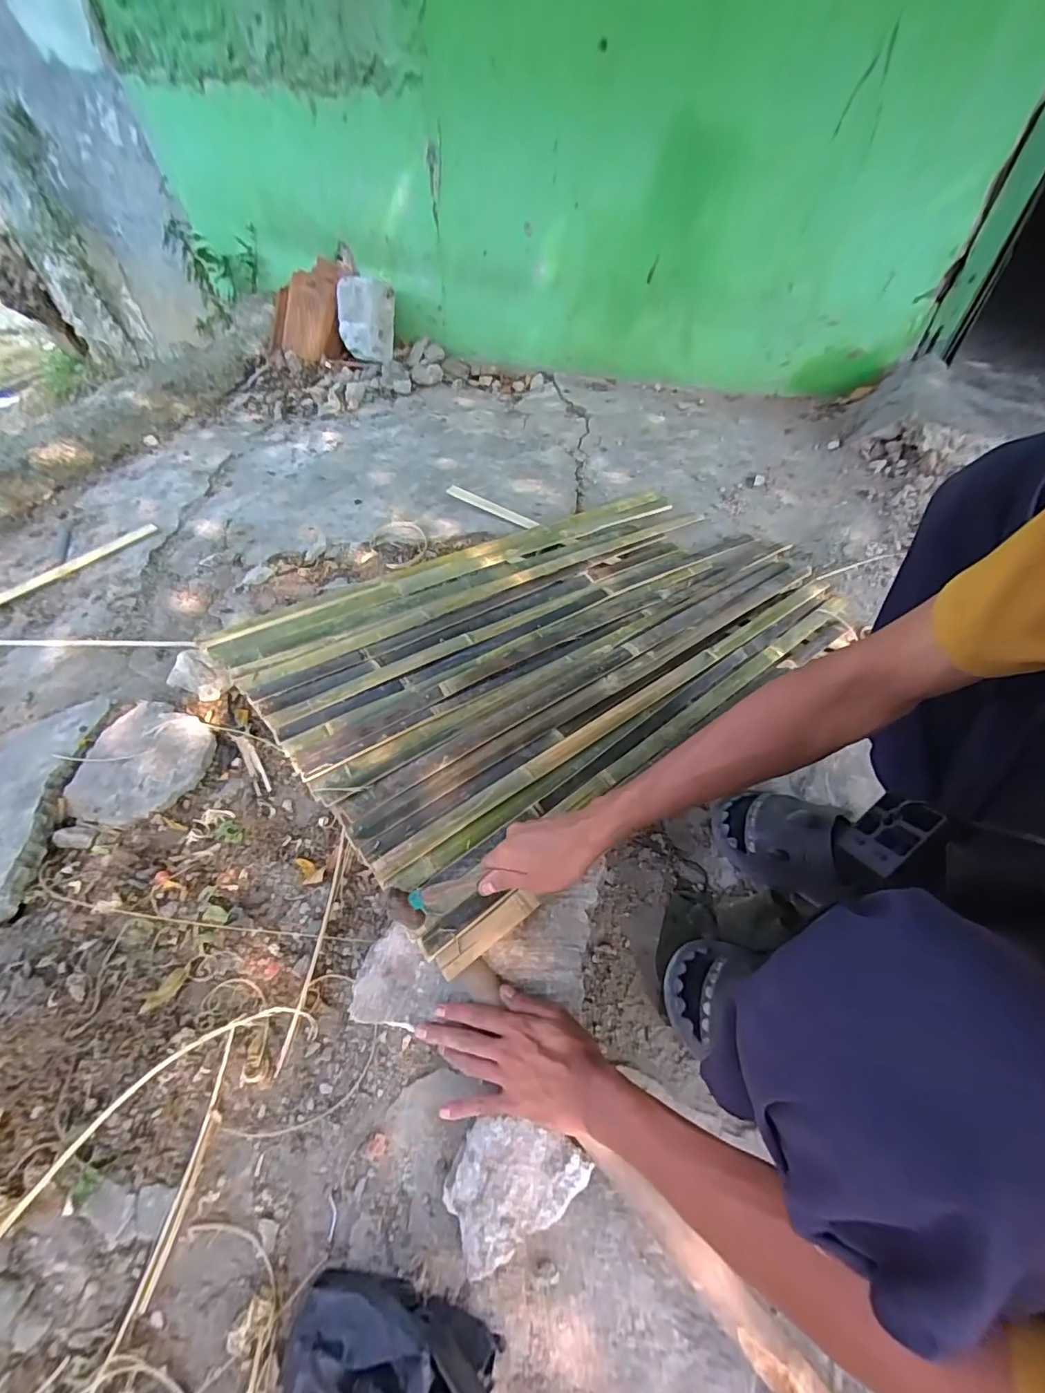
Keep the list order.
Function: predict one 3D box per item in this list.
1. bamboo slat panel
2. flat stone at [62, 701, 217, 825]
[{"bbox_3d":[0.073,-0.114,0.915,0.975,0.049,0.635,-31,57,-26],"label":"bamboo slat panel"},{"bbox_3d":[-0.593,0.094,0.809,0.198,0.021,0.213,1,52,-1],"label":"flat stone"}]

